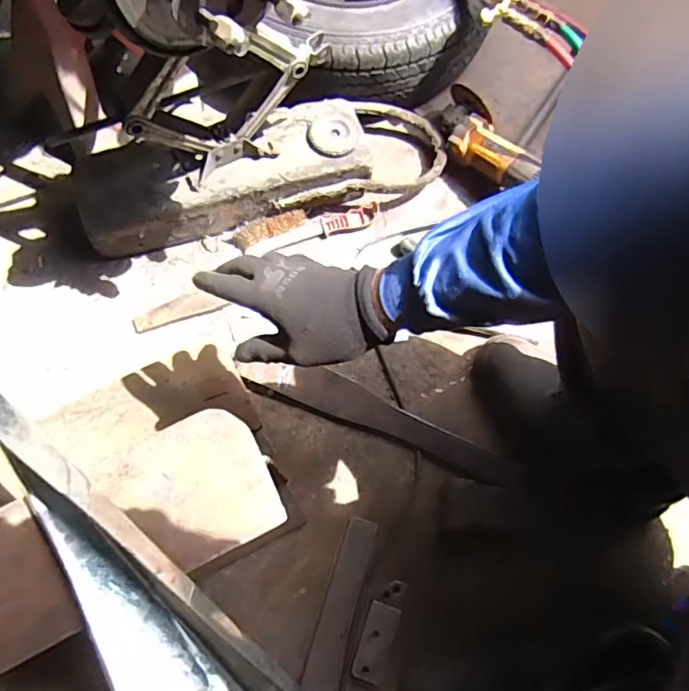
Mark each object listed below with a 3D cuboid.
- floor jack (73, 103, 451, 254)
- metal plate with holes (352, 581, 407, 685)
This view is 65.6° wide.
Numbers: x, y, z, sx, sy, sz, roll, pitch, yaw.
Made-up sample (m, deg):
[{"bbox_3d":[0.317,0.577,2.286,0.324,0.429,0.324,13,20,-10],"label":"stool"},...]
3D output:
[{"bbox_3d":[-0.111,-0.282,0.824,0.558,0.112,0.177,-13,70,-5],"label":"floor jack"},{"bbox_3d":[0.043,0.341,0.643,0.035,0.014,0.113,19,70,6],"label":"metal plate with holes"}]

